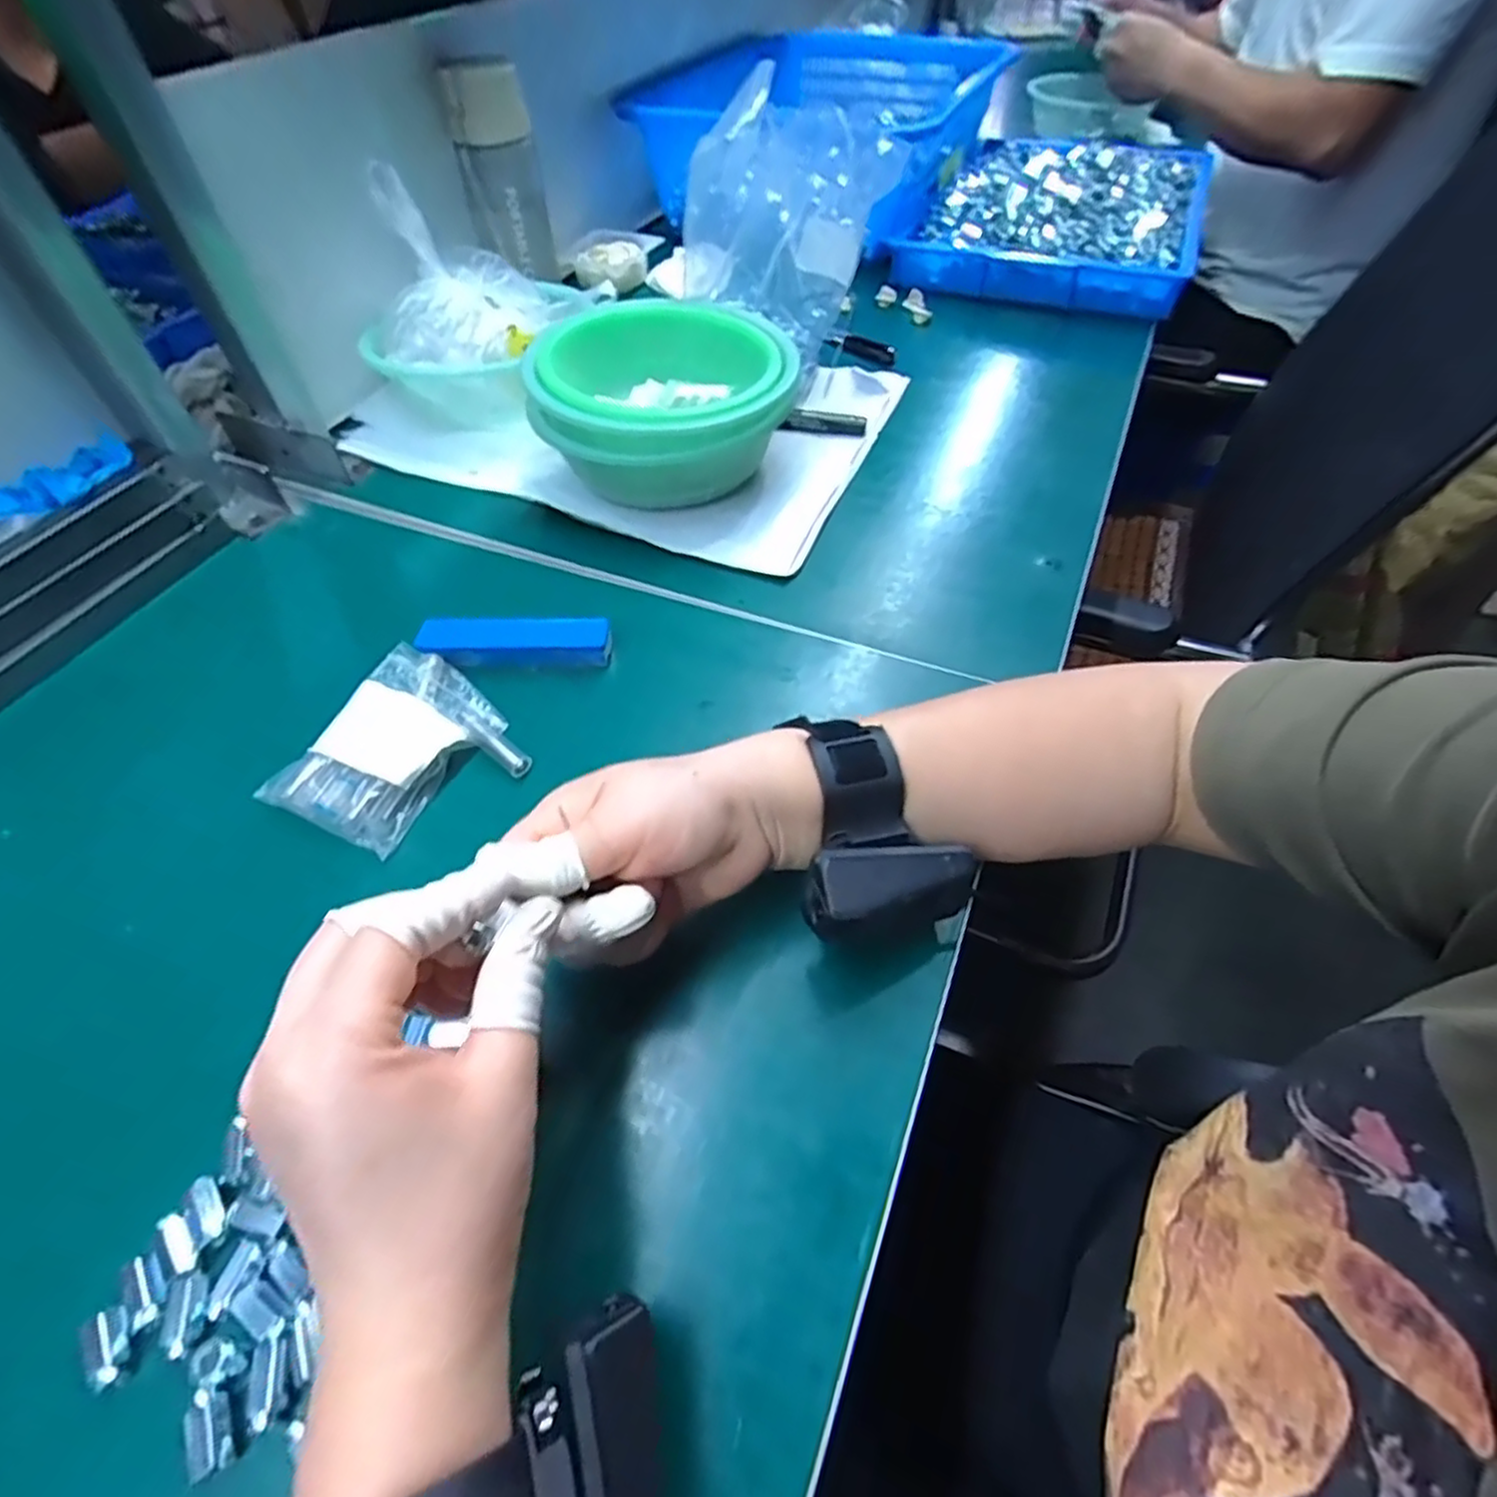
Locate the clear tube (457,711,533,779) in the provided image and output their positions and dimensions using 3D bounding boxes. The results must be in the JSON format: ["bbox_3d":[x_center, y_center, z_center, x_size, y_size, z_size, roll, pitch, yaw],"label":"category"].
[{"bbox_3d":[-0.138,-0.002,0.390,0.052,0.013,0.013,33,60,24],"label":"clear tube"}]

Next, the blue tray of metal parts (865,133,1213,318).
[{"bbox_3d":[0.356,-0.619,0.830,0.305,0.066,0.428,22,56,17],"label":"blue tray of metal parts"}]

